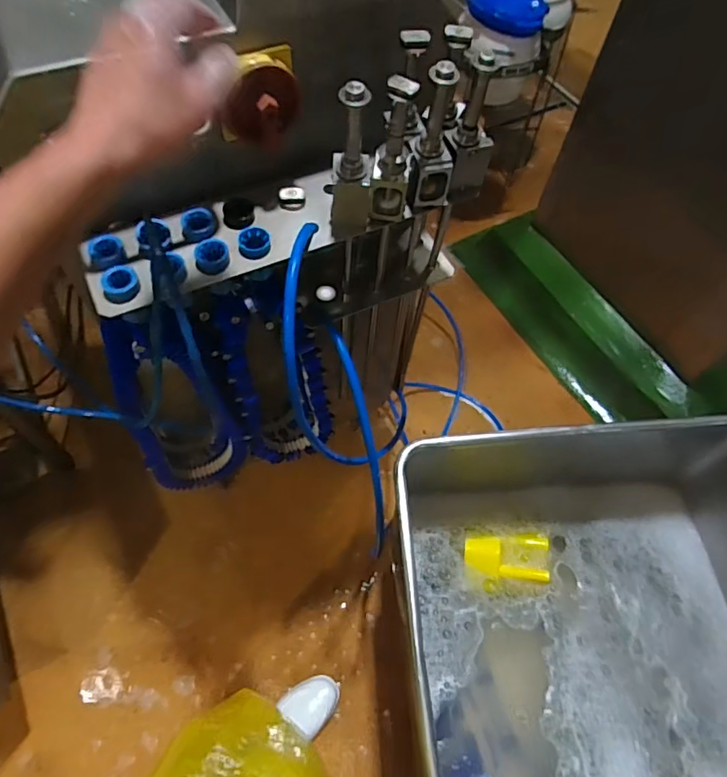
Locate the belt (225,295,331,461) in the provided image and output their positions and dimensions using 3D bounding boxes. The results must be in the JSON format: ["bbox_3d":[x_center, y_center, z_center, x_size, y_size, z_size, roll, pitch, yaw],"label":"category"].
[{"bbox_3d":[-0.147,0.008,0.967,0.169,0.516,0.056,-21,64,-13],"label":"belt"}]

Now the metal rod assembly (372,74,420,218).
[{"bbox_3d":[0.033,-0.255,0.589,0.040,0.163,0.040,8,61,2],"label":"metal rod assembly"}]

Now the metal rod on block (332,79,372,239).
[{"bbox_3d":[-0.014,-0.245,0.594,0.042,0.177,0.035,2,61,-1],"label":"metal rod on block"}]

